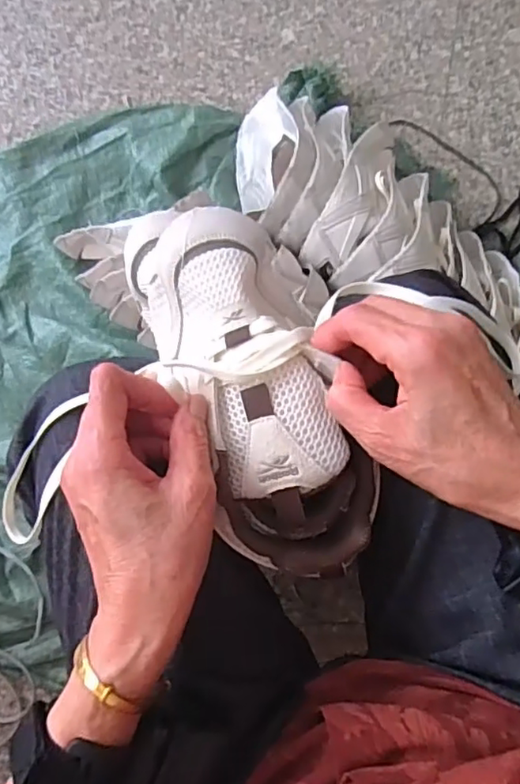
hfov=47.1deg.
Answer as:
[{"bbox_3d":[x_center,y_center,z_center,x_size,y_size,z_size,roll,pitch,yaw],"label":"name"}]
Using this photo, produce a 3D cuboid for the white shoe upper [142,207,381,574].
[{"bbox_3d":[-0.001,-0.003,0.345,0.096,0.060,0.214,-20,84,-1],"label":"white shoe upper"}]

